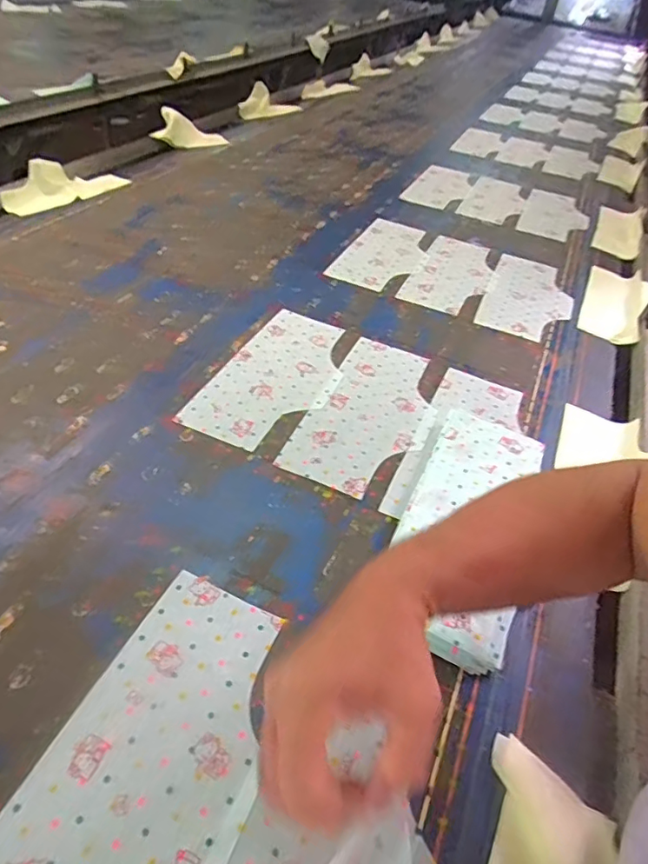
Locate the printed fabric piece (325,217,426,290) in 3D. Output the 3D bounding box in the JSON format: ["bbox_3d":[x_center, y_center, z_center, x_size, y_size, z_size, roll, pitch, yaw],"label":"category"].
[{"bbox_3d":[0.136,-0.395,1.121,0.148,0.007,0.325,20,46,14],"label":"printed fabric piece"}]

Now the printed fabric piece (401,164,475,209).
[{"bbox_3d":[0.337,-0.705,1.462,0.150,0.014,0.332,21,46,15],"label":"printed fabric piece"}]

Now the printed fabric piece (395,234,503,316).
[{"bbox_3d":[0.277,-0.333,1.082,0.160,0.008,0.322,21,46,14],"label":"printed fabric piece"}]

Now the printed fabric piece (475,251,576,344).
[{"bbox_3d":[0.417,-0.278,1.044,0.165,0.009,0.319,21,46,12],"label":"printed fabric piece"}]

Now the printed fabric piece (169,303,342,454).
[{"bbox_3d":[-0.065,-0.091,0.789,0.167,0.004,0.322,20,46,13],"label":"printed fabric piece"}]

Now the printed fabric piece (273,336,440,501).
[{"bbox_3d":[0.074,-0.032,0.752,0.163,0.007,0.321,20,46,13],"label":"printed fabric piece"}]

